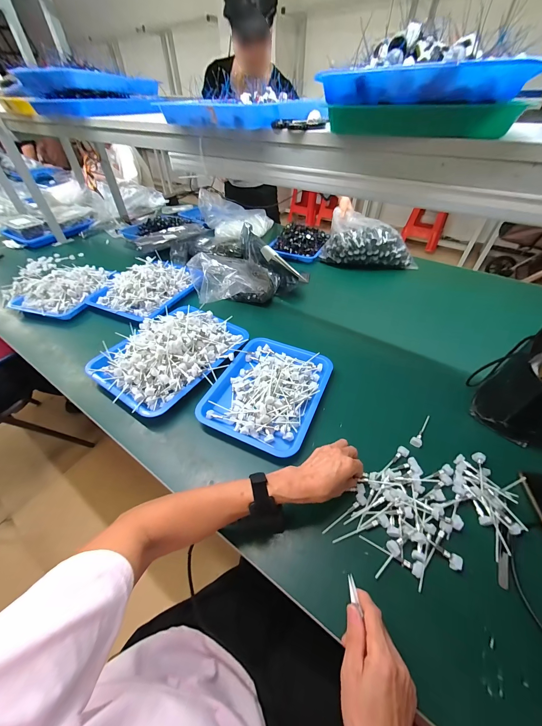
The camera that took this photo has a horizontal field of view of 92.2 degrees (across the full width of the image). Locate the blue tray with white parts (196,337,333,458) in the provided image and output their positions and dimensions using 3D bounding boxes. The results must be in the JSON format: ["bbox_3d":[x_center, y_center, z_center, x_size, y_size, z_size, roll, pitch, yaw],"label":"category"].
[{"bbox_3d":[-0.001,0.051,0.581,0.225,0.045,0.278,18,49,17],"label":"blue tray with white parts"}]

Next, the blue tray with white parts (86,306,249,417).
[{"bbox_3d":[-0.242,-0.045,0.632,0.264,0.070,0.330,30,53,25],"label":"blue tray with white parts"}]

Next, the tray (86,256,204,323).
[{"bbox_3d":[-0.409,-0.262,0.853,0.275,0.072,0.292,16,48,15],"label":"tray"}]

